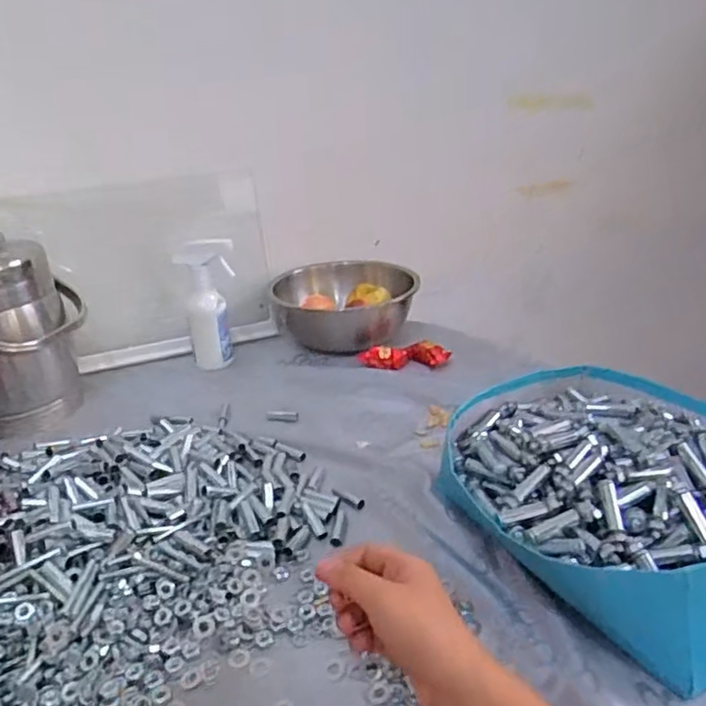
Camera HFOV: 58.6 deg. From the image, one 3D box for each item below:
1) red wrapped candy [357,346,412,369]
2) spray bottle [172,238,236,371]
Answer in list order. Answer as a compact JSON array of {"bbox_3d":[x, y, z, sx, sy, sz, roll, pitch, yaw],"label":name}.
[{"bbox_3d":[0.044,0.005,0.907,0.073,0.024,0.036,-2,24,4],"label":"red wrapped candy"},{"bbox_3d":[-0.208,-0.071,0.922,0.076,0.182,0.052,-8,24,-9],"label":"spray bottle"}]

